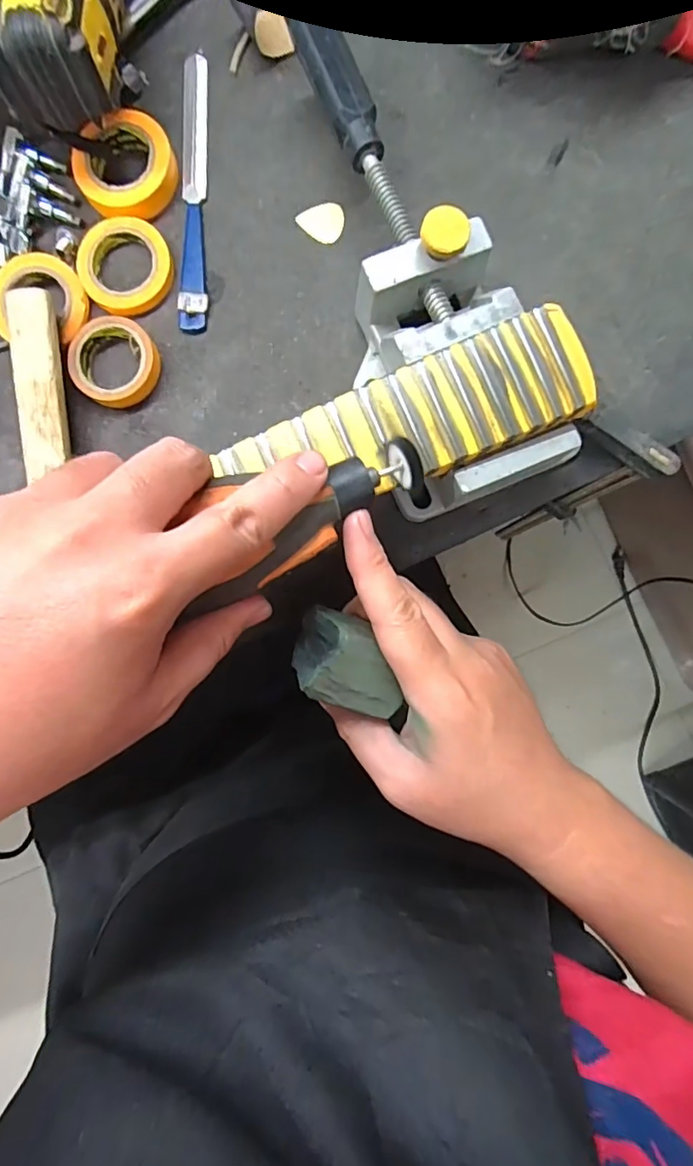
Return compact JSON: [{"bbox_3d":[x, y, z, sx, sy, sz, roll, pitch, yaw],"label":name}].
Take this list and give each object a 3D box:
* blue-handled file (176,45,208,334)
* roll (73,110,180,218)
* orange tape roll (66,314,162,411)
[{"bbox_3d":[-0.097,-0.247,0.326,0.018,0.008,0.180,-1,88,2],"label":"blue-handled file"},{"bbox_3d":[-0.136,-0.255,0.318,0.060,0.017,0.054,-33,87,1],"label":"roll"},{"bbox_3d":[-0.144,-0.136,0.317,0.055,0.012,0.052,0,89,3],"label":"orange tape roll"}]

